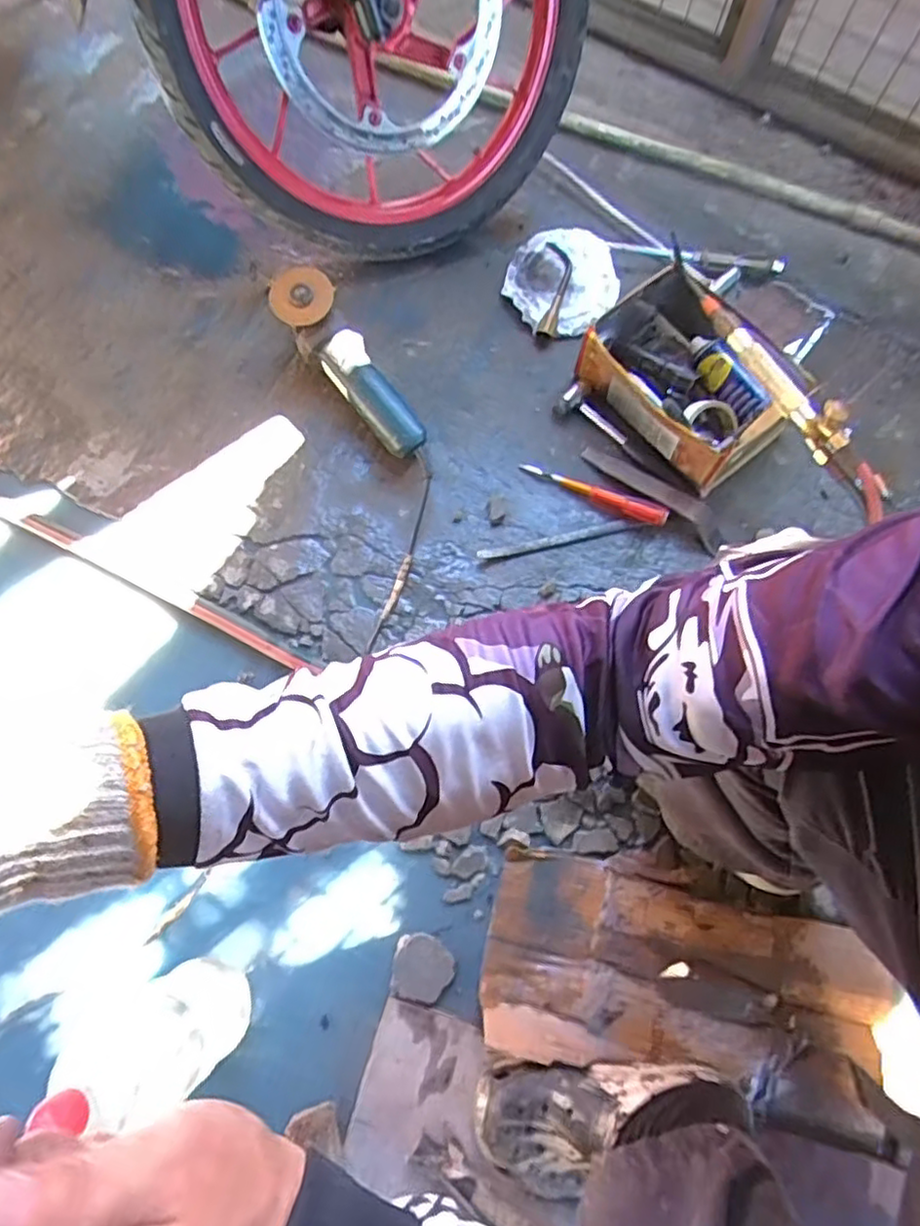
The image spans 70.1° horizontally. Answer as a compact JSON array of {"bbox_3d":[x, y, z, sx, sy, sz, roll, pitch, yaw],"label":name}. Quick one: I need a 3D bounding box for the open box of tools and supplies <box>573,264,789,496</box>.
[{"bbox_3d":[0.295,-0.309,0.861,0.187,0.093,0.256,-41,76,-12],"label":"open box of tools and supplies"}]

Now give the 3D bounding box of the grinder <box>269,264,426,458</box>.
[{"bbox_3d":[-0.139,-0.318,0.858,0.077,0.069,0.285,-37,89,-11],"label":"grinder"}]

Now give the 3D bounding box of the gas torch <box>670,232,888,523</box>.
[{"bbox_3d":[0.373,-0.310,0.789,0.042,0.069,0.390,-25,75,-10],"label":"gas torch"}]

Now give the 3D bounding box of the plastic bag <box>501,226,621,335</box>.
[{"bbox_3d":[0.148,-0.483,0.950,0.158,0.045,0.162,16,72,5],"label":"plastic bag"}]

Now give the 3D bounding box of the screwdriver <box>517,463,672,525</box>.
[{"bbox_3d":[0.173,-0.158,0.848,0.194,0.019,0.023,24,73,7],"label":"screwdriver"}]

